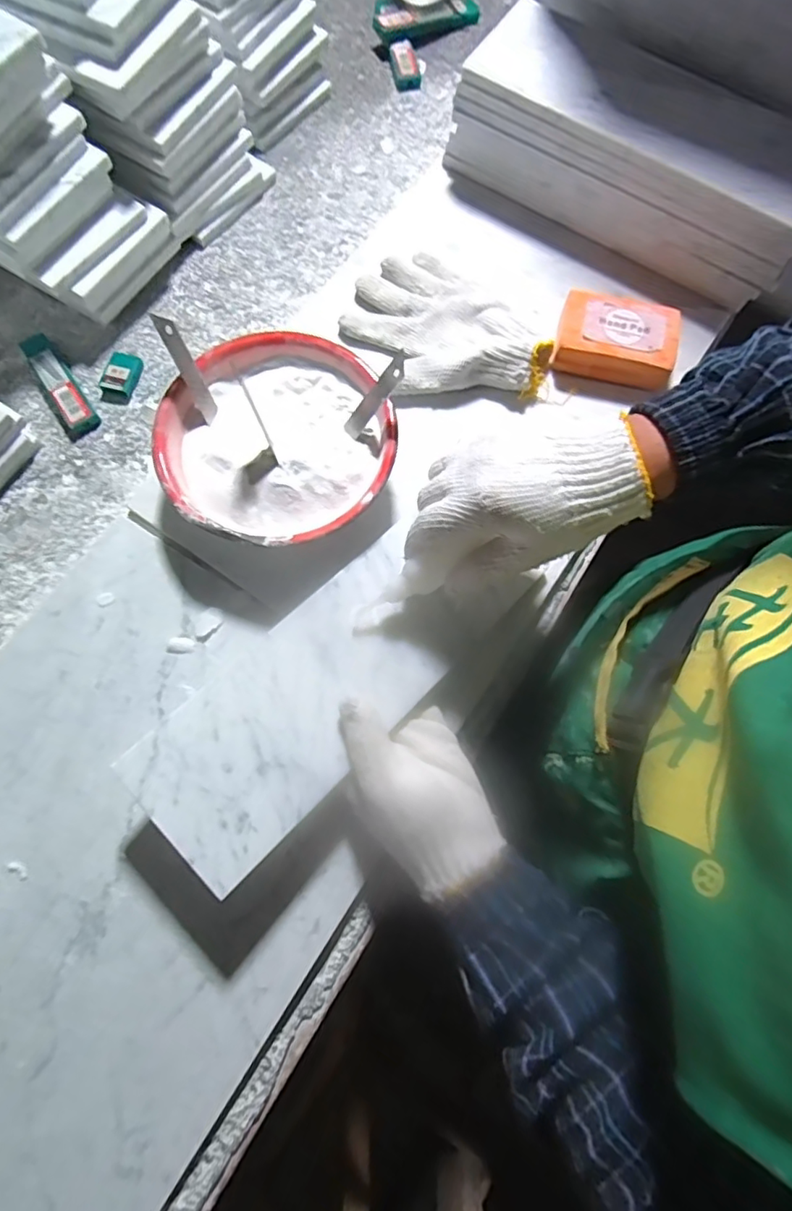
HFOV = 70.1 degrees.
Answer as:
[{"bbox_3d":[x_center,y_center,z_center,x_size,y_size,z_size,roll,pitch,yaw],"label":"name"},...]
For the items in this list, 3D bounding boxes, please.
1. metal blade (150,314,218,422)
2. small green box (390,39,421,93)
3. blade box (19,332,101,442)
[{"bbox_3d":[-0.148,-0.167,0.399,0.012,0.073,0.007,-28,34,-6],"label":"metal blade"},{"bbox_3d":[0.010,-0.546,0.572,0.025,0.012,0.056,-8,77,-2],"label":"small green box"},{"bbox_3d":[-0.280,-0.182,0.469,0.030,0.012,0.099,-33,79,-7],"label":"blade box"}]

